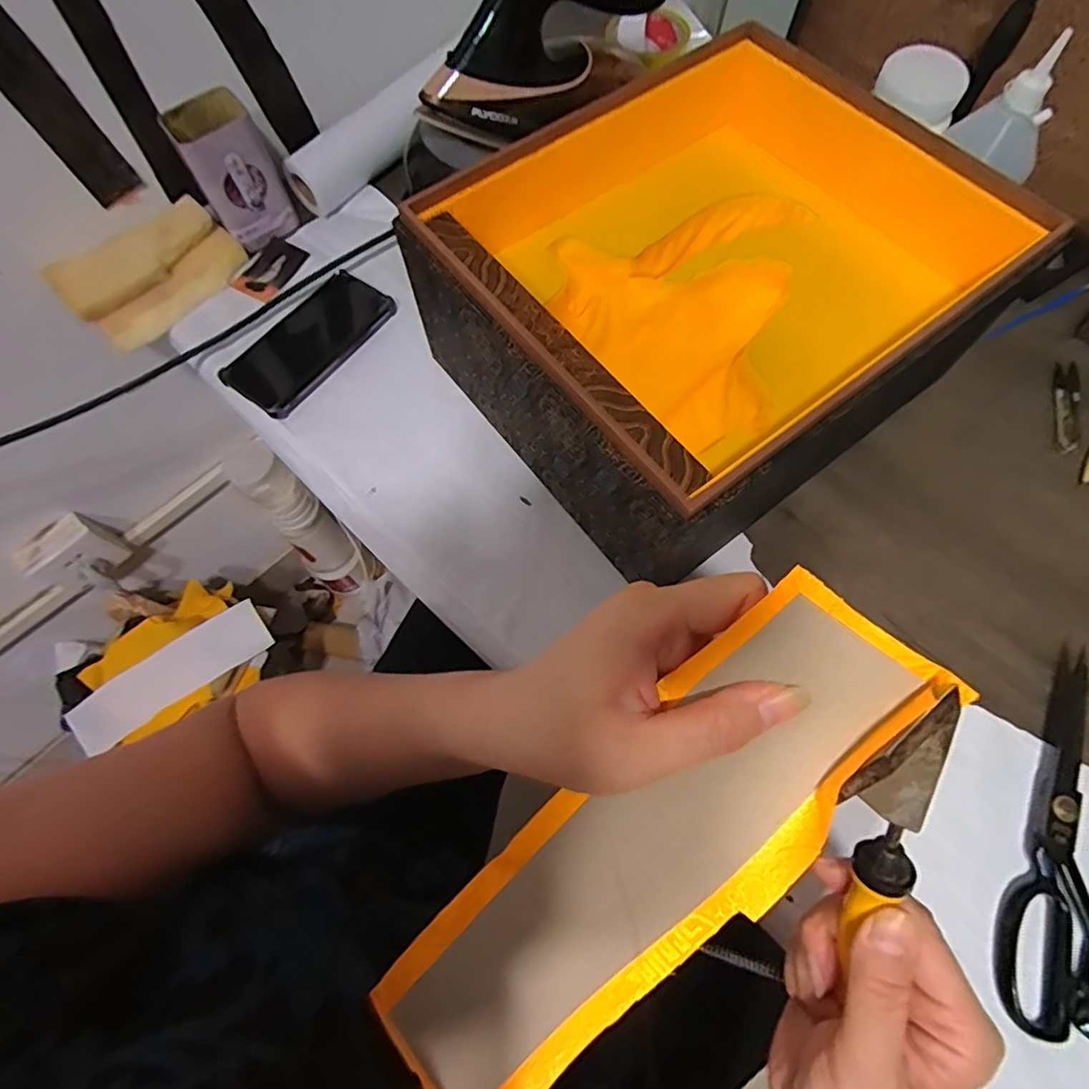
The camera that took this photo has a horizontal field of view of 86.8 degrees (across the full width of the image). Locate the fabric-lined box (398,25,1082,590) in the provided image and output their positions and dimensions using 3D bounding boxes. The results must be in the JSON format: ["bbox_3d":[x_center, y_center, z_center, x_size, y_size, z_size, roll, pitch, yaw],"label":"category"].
[{"bbox_3d":[0.127,-0.199,0.466,0.362,0.154,0.307,-36,72,-11],"label":"fabric-lined box"}]

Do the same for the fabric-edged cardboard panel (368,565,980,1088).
[{"bbox_3d":[0.031,0.138,0.234,0.080,0.025,0.283,43,108,16],"label":"fabric-edged cardboard panel"}]

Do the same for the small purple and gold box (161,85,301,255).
[{"bbox_3d":[-0.303,-0.366,0.568,0.081,0.106,0.061,-38,72,-12],"label":"small purple and gold box"}]

